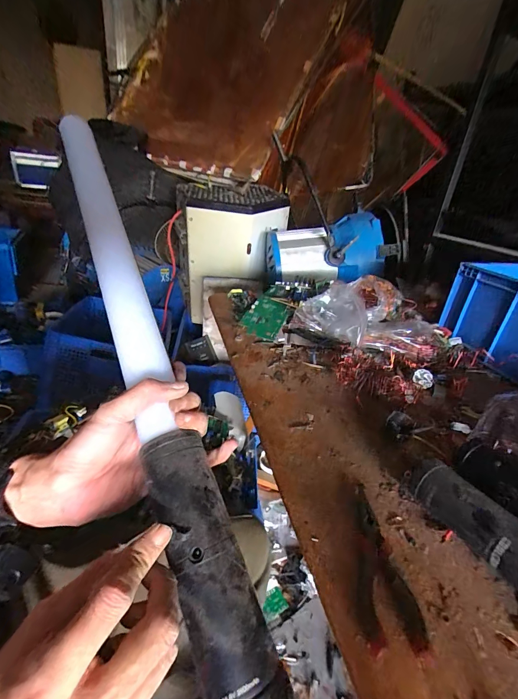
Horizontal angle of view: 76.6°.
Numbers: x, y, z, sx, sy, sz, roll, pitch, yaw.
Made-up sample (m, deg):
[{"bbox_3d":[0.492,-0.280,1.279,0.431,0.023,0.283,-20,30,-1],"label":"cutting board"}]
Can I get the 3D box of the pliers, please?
[{"bbox_3d":[0.116,0.201,0.326,0.049,0.010,0.156,8,28,1],"label":"pliers"}]

